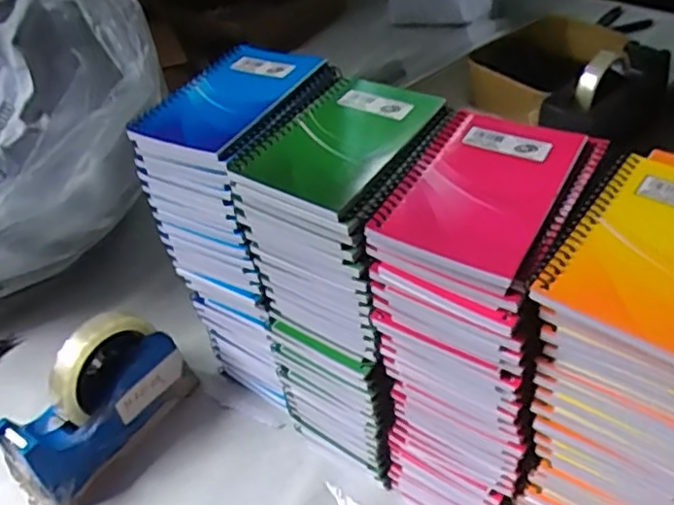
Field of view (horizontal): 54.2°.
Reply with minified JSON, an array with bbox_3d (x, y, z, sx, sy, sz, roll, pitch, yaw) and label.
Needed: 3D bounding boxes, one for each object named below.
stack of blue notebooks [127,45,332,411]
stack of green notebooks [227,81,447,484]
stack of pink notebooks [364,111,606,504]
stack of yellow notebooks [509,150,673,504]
[{"bbox_3d":[-0.058,-0.003,0.550,0.096,0.286,0.133,20,51,26],"label":"stack of blue notebooks"},{"bbox_3d":[0.016,0.034,0.502,0.100,0.285,0.132,18,50,25],"label":"stack of green notebooks"},{"bbox_3d":[0.101,0.065,0.459,0.100,0.284,0.131,19,49,27],"label":"stack of pink notebooks"},{"bbox_3d":[0.183,0.095,0.421,0.102,0.280,0.140,18,48,25],"label":"stack of yellow notebooks"}]

